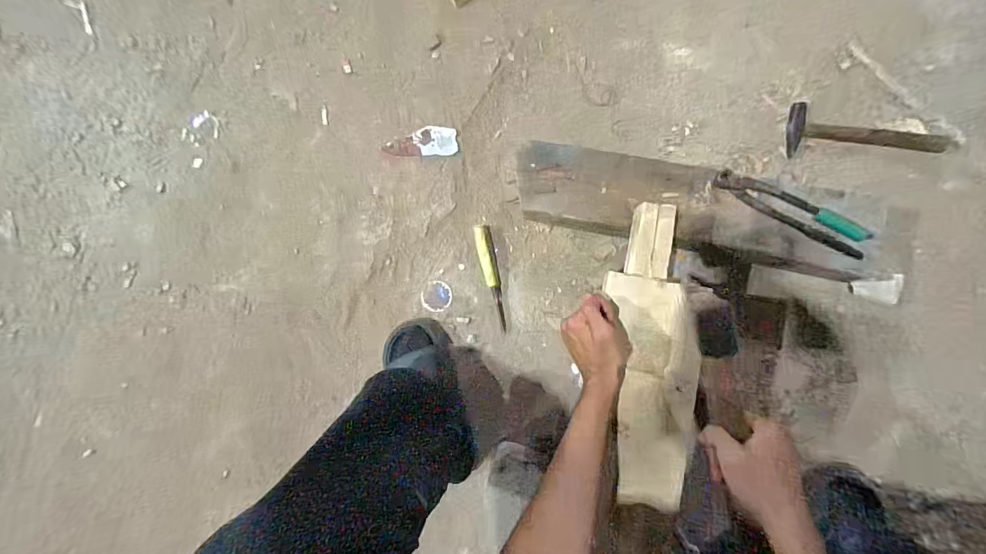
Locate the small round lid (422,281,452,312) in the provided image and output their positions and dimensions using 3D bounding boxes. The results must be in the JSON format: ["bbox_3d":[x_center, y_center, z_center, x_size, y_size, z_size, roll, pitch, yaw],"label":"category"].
[{"bbox_3d":[-0.100,0.035,0.745,0.052,0.006,0.053,-1,85,7],"label":"small round lid"}]

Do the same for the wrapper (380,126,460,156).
[{"bbox_3d":[-0.132,-0.249,0.767,0.136,0.004,0.056,3,85,7],"label":"wrapper"}]

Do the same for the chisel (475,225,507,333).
[{"bbox_3d":[-0.003,0.000,0.722,0.027,0.028,0.181,-12,83,6],"label":"chisel"}]

